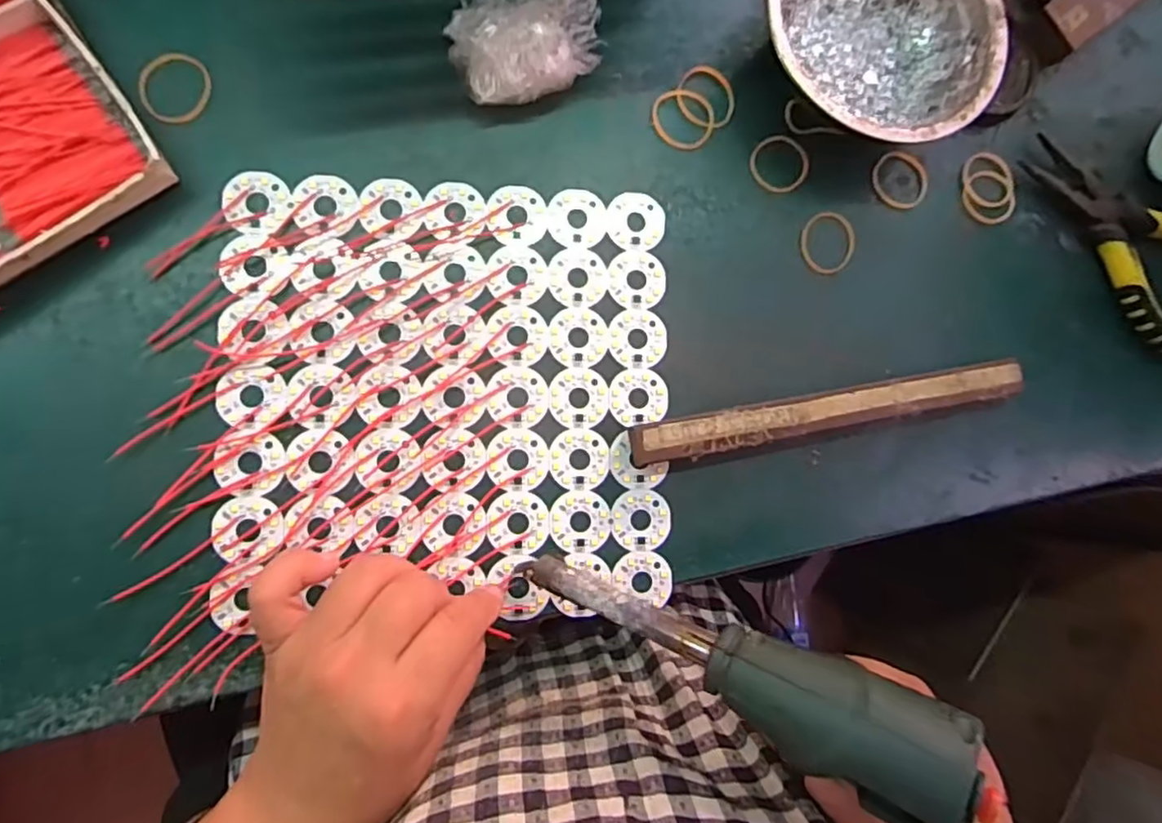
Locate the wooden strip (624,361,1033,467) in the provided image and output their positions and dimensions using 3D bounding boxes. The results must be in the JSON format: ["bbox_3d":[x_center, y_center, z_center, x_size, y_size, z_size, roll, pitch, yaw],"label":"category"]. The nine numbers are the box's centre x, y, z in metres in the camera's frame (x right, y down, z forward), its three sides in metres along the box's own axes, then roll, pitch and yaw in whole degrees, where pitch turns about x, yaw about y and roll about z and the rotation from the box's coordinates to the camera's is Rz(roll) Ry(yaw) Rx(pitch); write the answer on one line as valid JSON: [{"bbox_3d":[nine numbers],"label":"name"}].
[{"bbox_3d":[0.131,-0.001,0.336,0.212,0.017,0.020,-10,88,-10],"label":"wooden strip"}]

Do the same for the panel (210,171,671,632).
[{"bbox_3d":[-0.061,-0.011,0.314,0.210,0.006,0.204,0,86,-9],"label":"panel"}]

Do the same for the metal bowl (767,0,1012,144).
[{"bbox_3d":[0.154,-0.198,0.346,0.127,0.042,0.125,1,86,-9],"label":"metal bowl"}]

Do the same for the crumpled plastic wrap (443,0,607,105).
[{"bbox_3d":[-0.027,-0.187,0.321,0.072,0.029,0.076,1,86,-9],"label":"crumpled plastic wrap"}]

